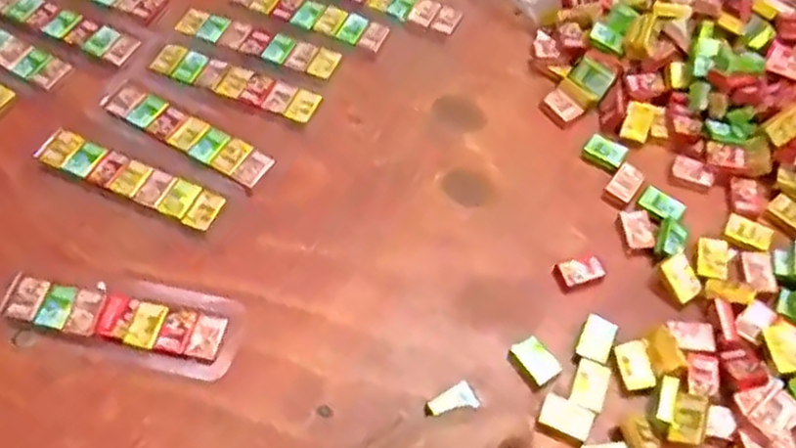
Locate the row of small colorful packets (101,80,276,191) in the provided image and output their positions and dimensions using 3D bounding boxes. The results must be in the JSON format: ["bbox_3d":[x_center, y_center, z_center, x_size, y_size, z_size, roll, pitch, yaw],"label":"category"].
[{"bbox_3d":[-0.134,-0.059,0.483,0.120,0.006,0.026,28,62,15],"label":"row of small colorful packets"}]

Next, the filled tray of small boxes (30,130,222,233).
[{"bbox_3d":[-0.163,-0.028,0.462,0.121,0.007,0.025,22,60,12],"label":"filled tray of small boxes"}]

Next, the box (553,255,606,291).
[{"bbox_3d":[0.104,0.027,0.435,0.028,0.006,0.017,-17,60,-11],"label":"box"}]

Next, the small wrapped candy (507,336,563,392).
[{"bbox_3d":[0.073,0.074,0.404,0.019,0.009,0.025,-32,64,-19],"label":"small wrapped candy"}]

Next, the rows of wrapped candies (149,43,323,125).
[{"bbox_3d":[-0.107,-0.094,0.502,0.116,0.004,0.028,21,60,12],"label":"rows of wrapped candies"}]

